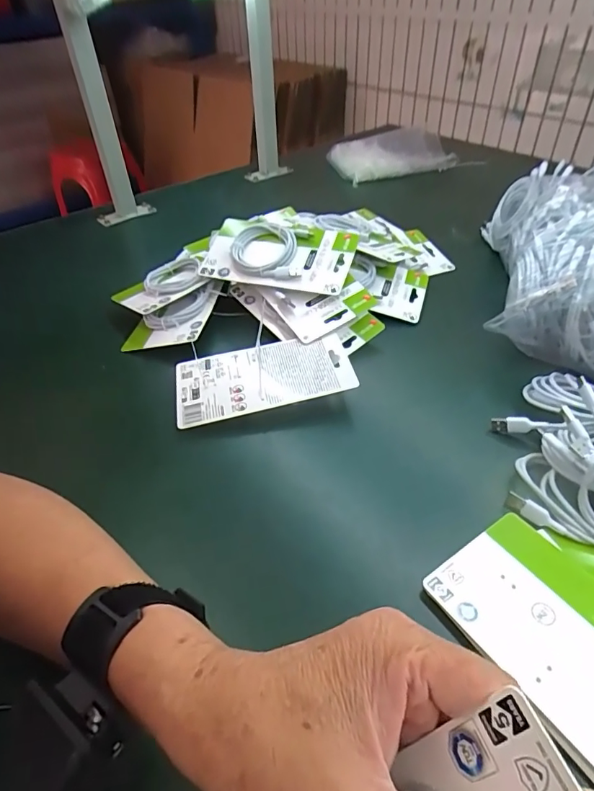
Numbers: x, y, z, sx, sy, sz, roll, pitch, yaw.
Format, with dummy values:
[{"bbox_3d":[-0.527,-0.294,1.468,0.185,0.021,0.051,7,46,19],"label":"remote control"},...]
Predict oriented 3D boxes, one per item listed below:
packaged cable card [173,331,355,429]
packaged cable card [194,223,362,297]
[{"bbox_3d":[-0.035,-0.020,0.496,0.181,0.018,0.095,-10,43,-5],"label":"packaged cable card"},{"bbox_3d":[-0.025,-0.176,0.592,0.189,0.026,0.090,12,78,11],"label":"packaged cable card"}]

